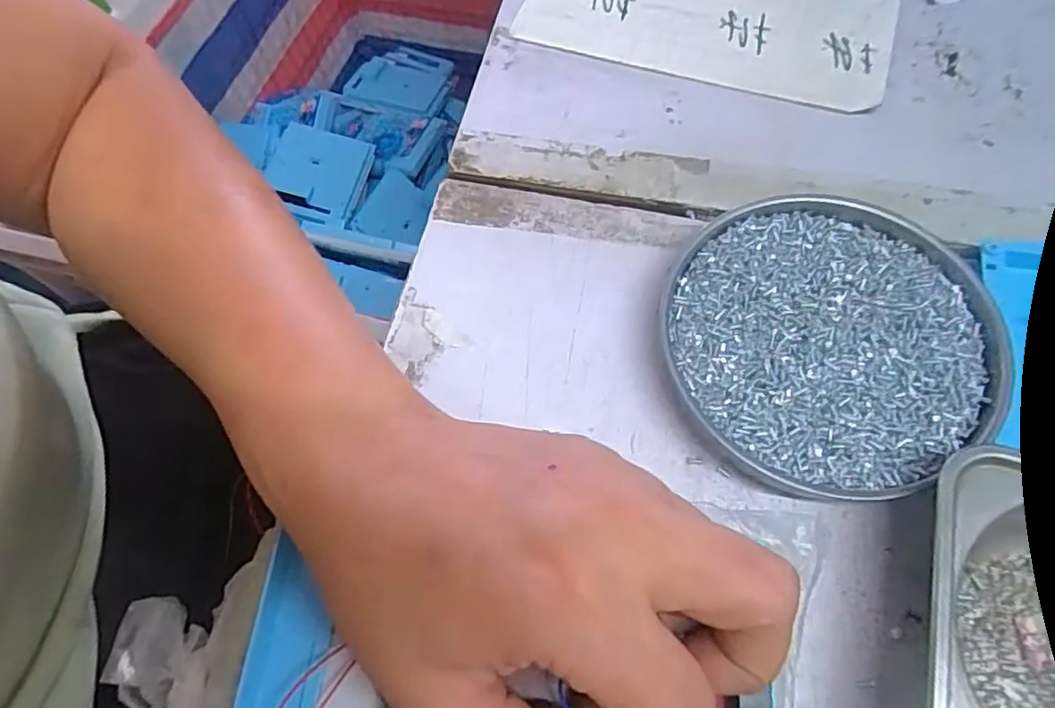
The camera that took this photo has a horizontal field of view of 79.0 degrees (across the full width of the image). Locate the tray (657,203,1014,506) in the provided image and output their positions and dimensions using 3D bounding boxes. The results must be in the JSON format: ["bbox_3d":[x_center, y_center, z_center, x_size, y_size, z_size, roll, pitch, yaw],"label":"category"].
[{"bbox_3d":[0.126,-0.006,0.273,0.132,0.021,0.131,-1,65,2],"label":"tray"}]

